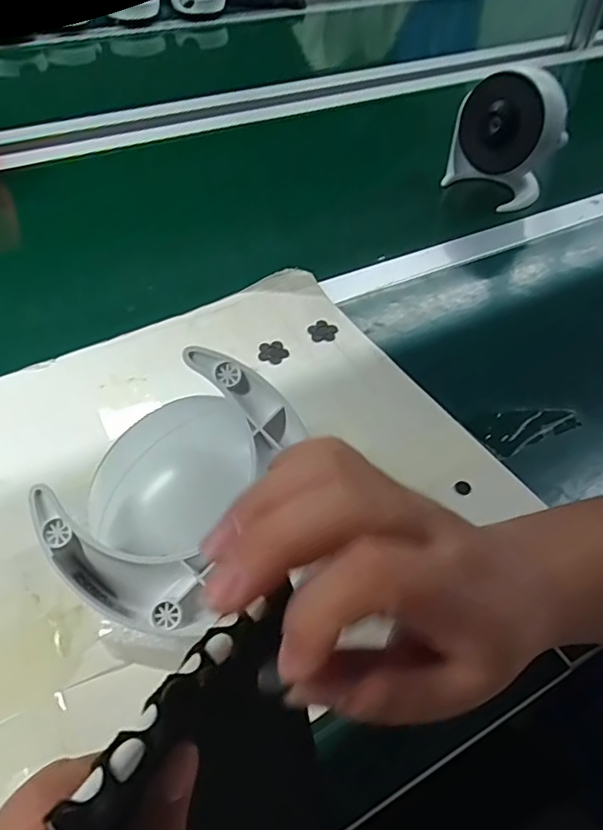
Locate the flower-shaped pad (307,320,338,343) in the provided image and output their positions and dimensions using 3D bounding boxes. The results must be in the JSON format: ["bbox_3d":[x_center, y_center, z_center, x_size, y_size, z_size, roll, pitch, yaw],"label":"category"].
[{"bbox_3d":[0.019,-0.077,0.506,0.026,0.004,0.026,1,48,-2],"label":"flower-shaped pad"}]

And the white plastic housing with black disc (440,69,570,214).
[{"bbox_3d":[0.244,-0.331,0.667,0.064,0.133,0.114,-23,53,-21],"label":"white plastic housing with black disc"}]

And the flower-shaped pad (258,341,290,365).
[{"bbox_3d":[-0.025,-0.056,0.490,0.026,0.004,0.026,31,54,24],"label":"flower-shaped pad"}]

